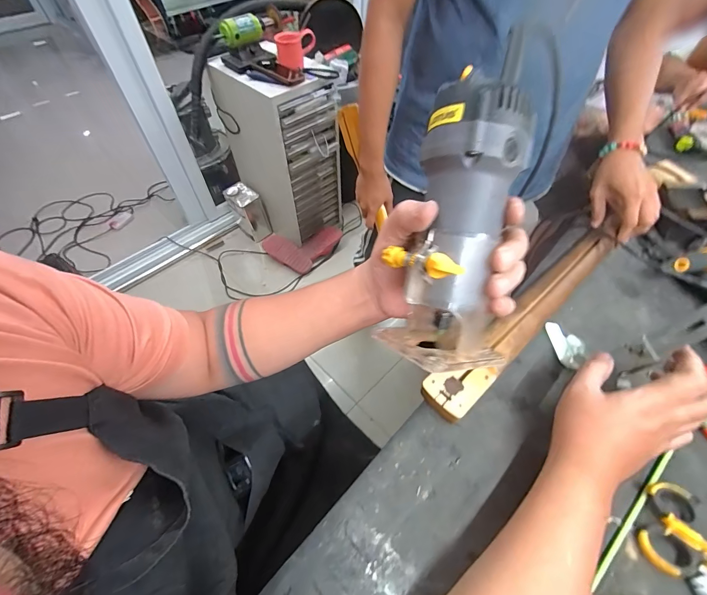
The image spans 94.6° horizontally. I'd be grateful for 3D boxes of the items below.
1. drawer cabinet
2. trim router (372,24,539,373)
[{"bbox_3d":[-0.285,-0.585,1.394,0.385,0.670,0.260,35,62,23],"label":"drawer cabinet"},{"bbox_3d":[0.078,-0.052,0.255,0.087,0.231,0.077,10,18,8],"label":"trim router"}]

